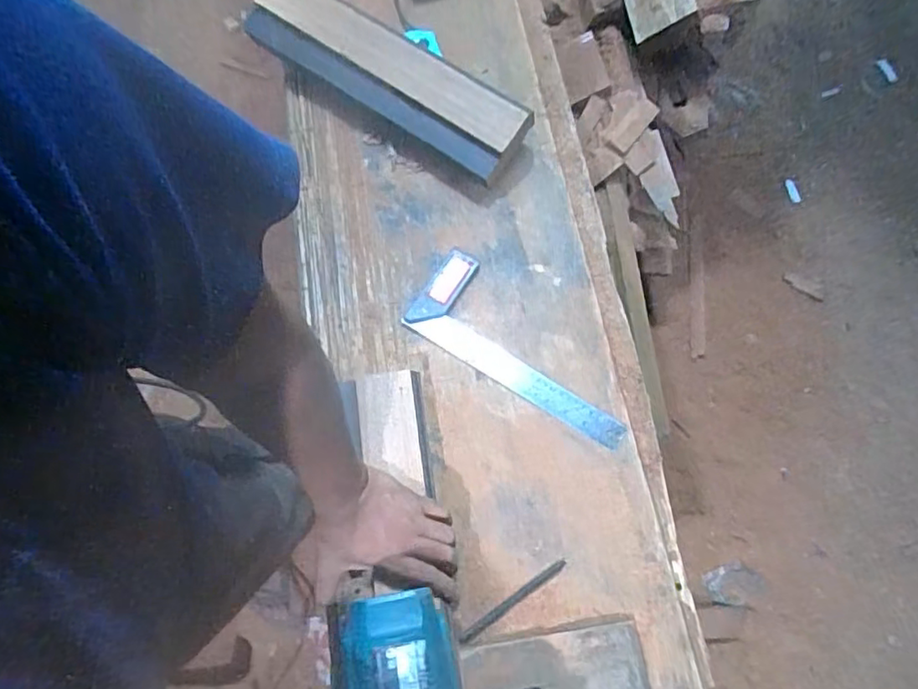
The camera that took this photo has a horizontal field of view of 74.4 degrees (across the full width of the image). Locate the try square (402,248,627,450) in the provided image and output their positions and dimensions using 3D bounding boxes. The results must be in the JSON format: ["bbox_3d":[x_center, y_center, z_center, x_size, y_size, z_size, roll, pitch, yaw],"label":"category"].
[{"bbox_3d":[0.085,0.001,0.743,0.295,0.010,0.122,32,77,9],"label":"try square"}]

